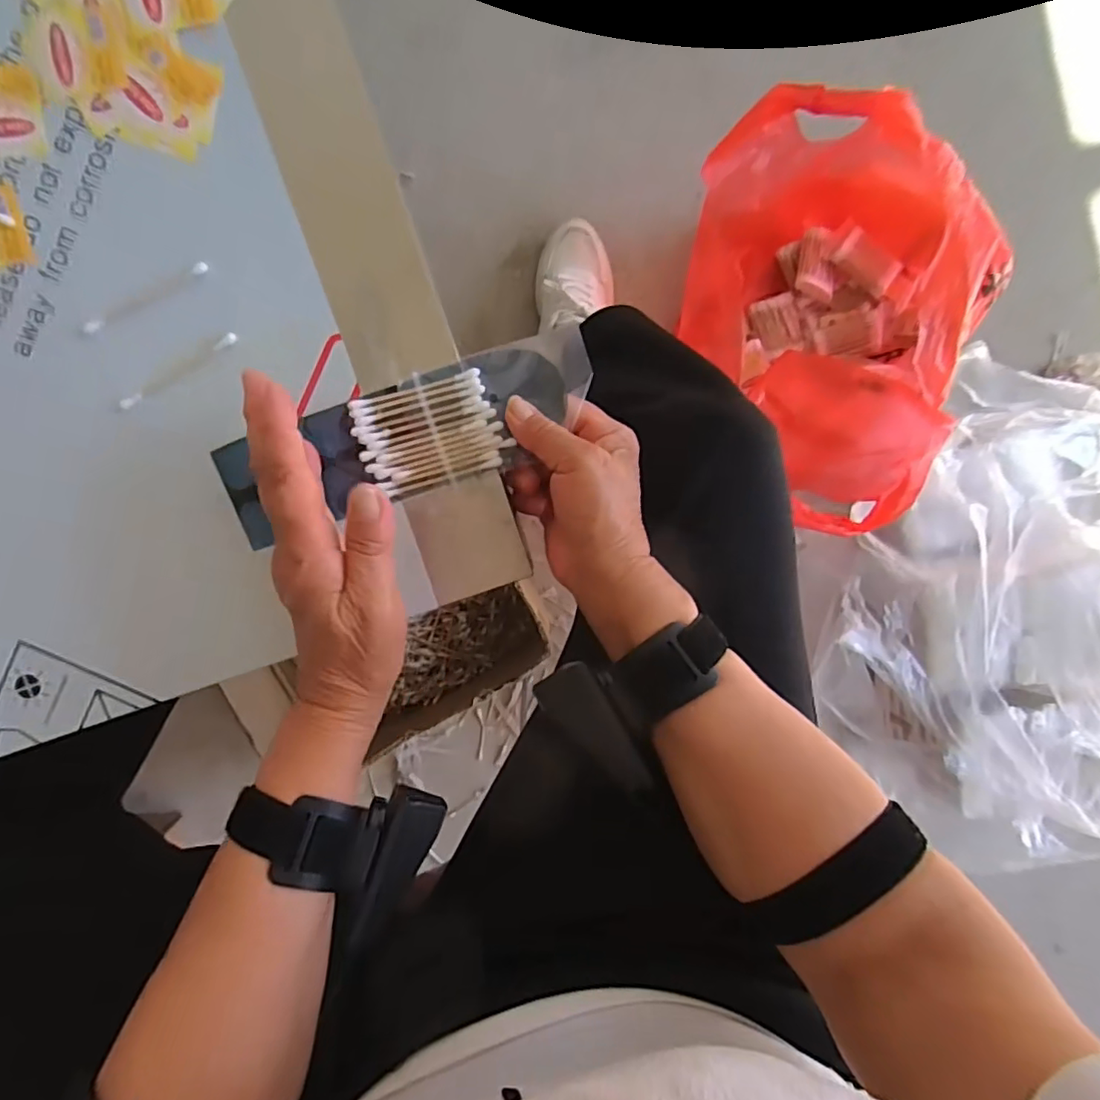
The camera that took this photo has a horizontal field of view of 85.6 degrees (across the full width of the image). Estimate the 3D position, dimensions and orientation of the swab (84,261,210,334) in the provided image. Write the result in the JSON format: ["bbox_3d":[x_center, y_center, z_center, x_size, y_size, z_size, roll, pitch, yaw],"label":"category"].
[{"bbox_3d":[-0.216,-0.134,0.315,0.074,0.004,0.007,-27,96,-2],"label":"swab"}]

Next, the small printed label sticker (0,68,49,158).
[{"bbox_3d":[-0.280,-0.224,0.303,0.042,0.004,0.041,2,96,-3],"label":"small printed label sticker"}]

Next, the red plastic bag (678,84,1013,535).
[{"bbox_3d":[0.319,-0.258,0.651,0.278,0.178,0.411,-21,97,0],"label":"red plastic bag"}]

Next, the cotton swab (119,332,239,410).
[{"bbox_3d":[-0.202,-0.098,0.322,0.072,0.007,0.008,-31,97,-1],"label":"cotton swab"}]

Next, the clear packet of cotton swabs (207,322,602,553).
[{"bbox_3d":[-0.077,-0.062,0.331,0.211,0.009,0.061,-21,96,1],"label":"clear packet of cotton swabs"}]

